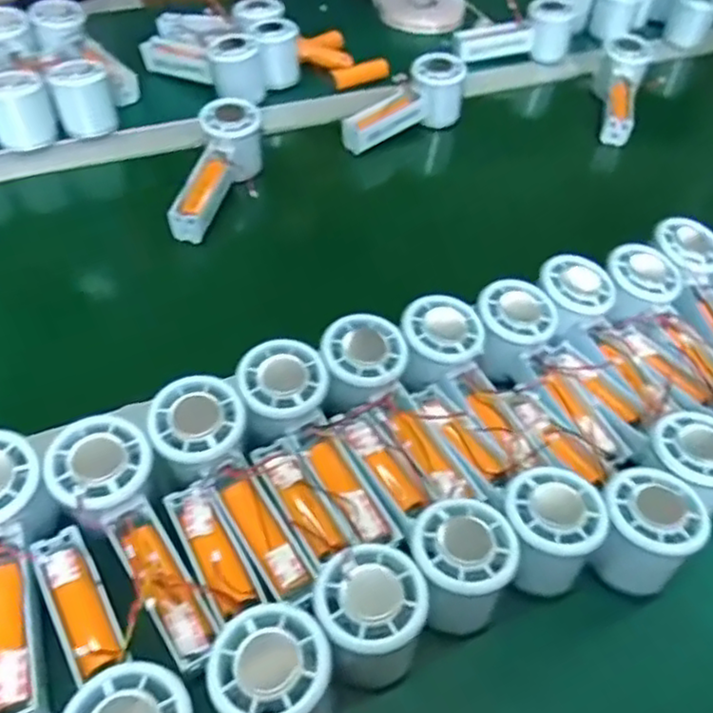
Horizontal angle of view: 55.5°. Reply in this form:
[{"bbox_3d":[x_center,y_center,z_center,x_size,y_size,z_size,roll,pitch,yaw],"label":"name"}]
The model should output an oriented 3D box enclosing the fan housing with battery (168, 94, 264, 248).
[{"bbox_3d":[-0.132,-0.167,0.628,0.050,0.050,0.146,17,67,8],"label":"fan housing with battery"}]

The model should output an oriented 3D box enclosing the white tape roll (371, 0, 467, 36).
[{"bbox_3d":[0.079,-0.480,0.920,0.137,0.020,0.154,9,49,2],"label":"white tape roll"}]

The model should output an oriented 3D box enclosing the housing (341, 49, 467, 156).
[{"bbox_3d":[0.050,-0.265,0.726,0.147,0.070,0.051,-32,59,-12],"label":"housing"}]

